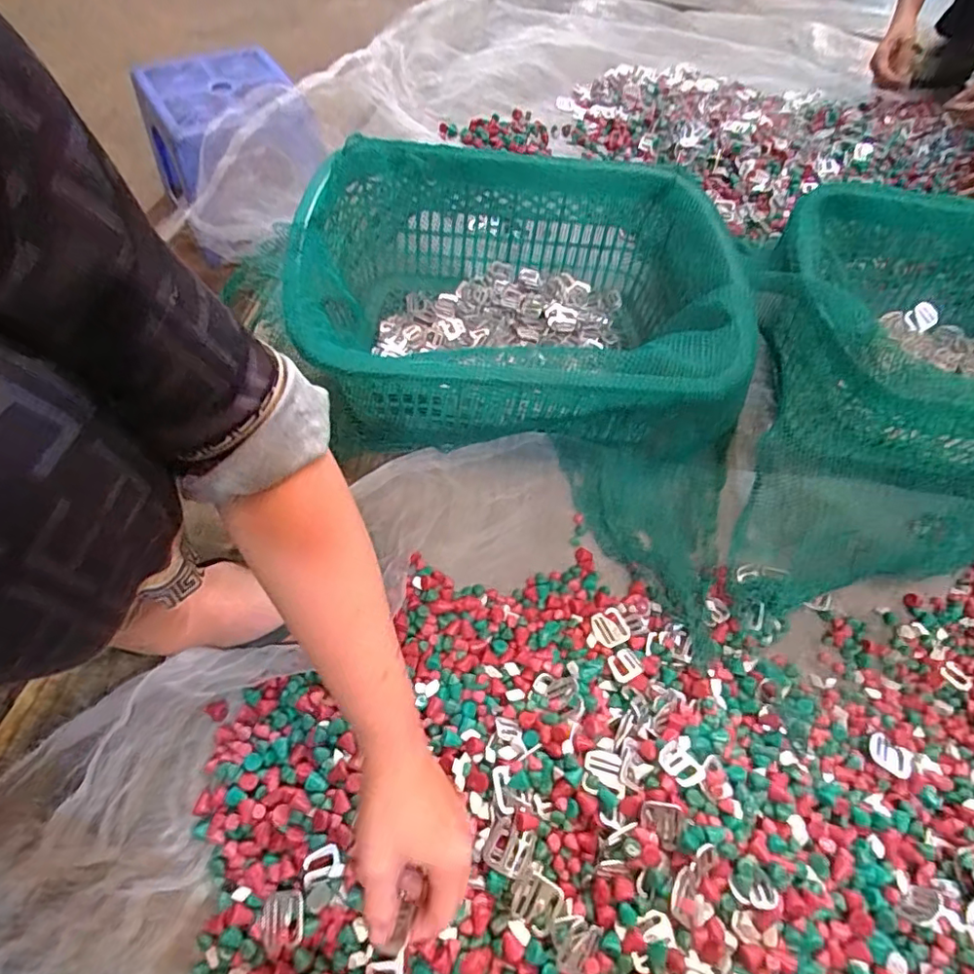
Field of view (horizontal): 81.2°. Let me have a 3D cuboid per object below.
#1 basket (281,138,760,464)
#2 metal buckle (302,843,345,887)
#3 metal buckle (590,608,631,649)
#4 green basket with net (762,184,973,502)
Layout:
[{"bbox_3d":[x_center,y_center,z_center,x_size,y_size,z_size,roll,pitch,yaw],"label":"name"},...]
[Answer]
[{"bbox_3d":[0.032,-0.203,0.622,0.428,0.141,0.329,3,59,-2],"label":"basket"},{"bbox_3d":[-0.121,0.276,0.415,0.028,0.008,0.022,-10,60,-10],"label":"metal buckle"},{"bbox_3d":[0.117,0.133,0.535,0.031,0.006,0.034,-18,62,-15],"label":"metal buckle"},{"bbox_3d":[0.592,-0.165,0.665,0.515,0.146,0.395,20,60,8],"label":"green basket with net"}]

